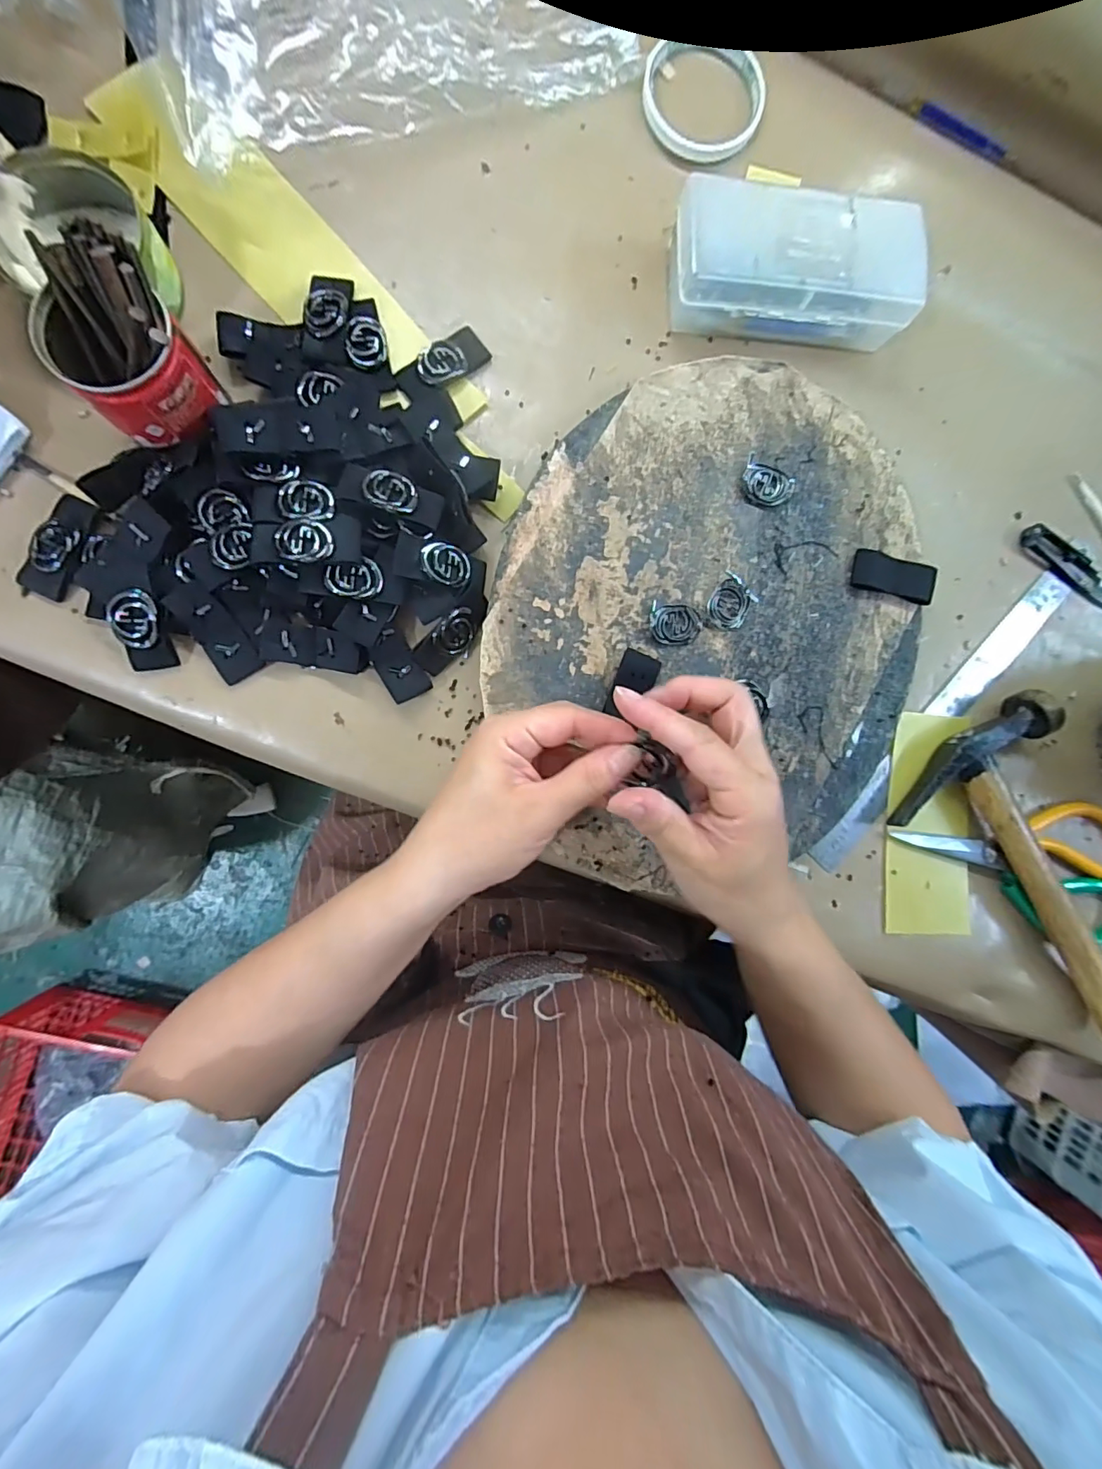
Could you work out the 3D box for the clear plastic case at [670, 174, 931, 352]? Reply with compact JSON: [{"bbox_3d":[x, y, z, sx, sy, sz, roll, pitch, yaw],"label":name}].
[{"bbox_3d":[0.160,-0.313,0.355,0.169,0.048,0.080,-4,88,-6],"label":"clear plastic case"}]

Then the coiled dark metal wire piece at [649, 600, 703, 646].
[{"bbox_3d":[0.082,-0.073,0.346,0.033,0.004,0.026,4,87,-6],"label":"coiled dark metal wire piece"}]

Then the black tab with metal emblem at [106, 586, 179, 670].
[{"bbox_3d":[-0.241,-0.060,0.307,0.027,0.011,0.046,-13,119,-8],"label":"black tab with metal emblem"}]

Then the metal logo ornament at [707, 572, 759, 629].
[{"bbox_3d":[0.121,-0.088,0.351,0.027,0.004,0.034,38,85,-3],"label":"metal logo ornament"}]

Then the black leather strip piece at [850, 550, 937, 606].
[{"bbox_3d":[0.236,-0.109,0.361,0.060,0.006,0.027,13,86,-5],"label":"black leather strip piece"}]

